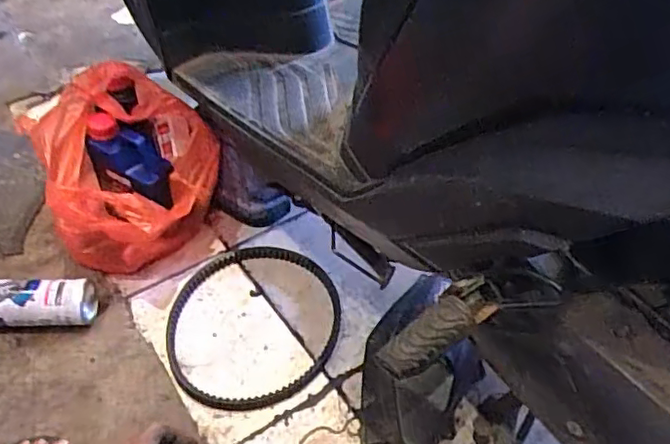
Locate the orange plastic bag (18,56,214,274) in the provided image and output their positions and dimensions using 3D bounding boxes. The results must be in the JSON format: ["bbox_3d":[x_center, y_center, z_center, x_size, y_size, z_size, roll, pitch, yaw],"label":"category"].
[{"bbox_3d":[-0.317,-0.068,0.941,0.238,0.240,0.235,14,51,10],"label":"orange plastic bag"}]

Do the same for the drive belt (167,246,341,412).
[{"bbox_3d":[-0.120,0.145,0.905,0.249,0.017,0.285,5,50,3],"label":"drive belt"}]

